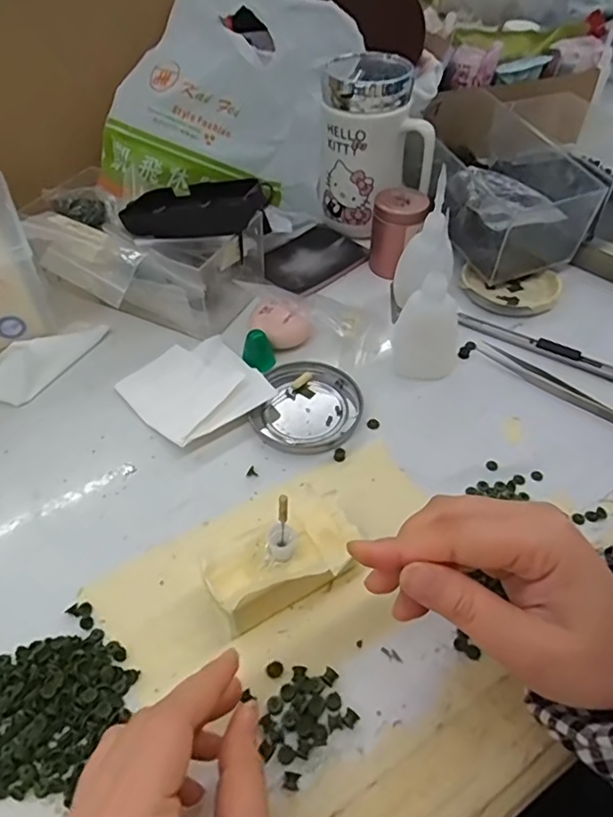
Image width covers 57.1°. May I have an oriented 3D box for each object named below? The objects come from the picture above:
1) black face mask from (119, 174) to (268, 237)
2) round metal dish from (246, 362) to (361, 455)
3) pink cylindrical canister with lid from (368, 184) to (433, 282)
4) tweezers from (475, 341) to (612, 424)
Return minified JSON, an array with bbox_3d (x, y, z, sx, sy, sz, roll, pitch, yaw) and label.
[{"bbox_3d":[-0.084,-0.156,0.435,0.115,0.027,0.047,1,46,18],"label":"black face mask"},{"bbox_3d":[0.001,-0.002,0.394,0.071,0.009,0.075,0,48,0],"label":"round metal dish"},{"bbox_3d":[0.078,-0.150,0.483,0.044,0.067,0.036,7,48,7],"label":"pink cylindrical canister with lid"},{"bbox_3d":[0.179,-0.015,0.403,0.012,0.009,0.127,-34,56,-27],"label":"tweezers"}]

